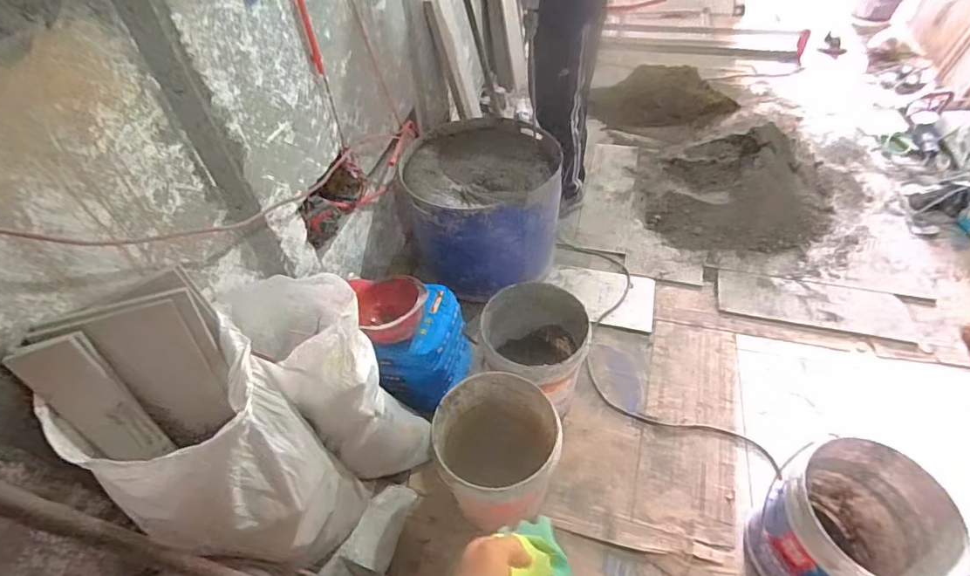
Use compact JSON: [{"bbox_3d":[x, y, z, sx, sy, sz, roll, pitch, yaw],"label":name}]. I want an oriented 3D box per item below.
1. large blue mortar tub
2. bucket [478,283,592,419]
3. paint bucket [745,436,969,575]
[{"bbox_3d":[-0.002,-0.312,1.890,0.536,0.460,0.575,-2,48,3],"label":"large blue mortar tub"},{"bbox_3d":[0.152,0.209,1.526,0.316,0.319,0.349,8,49,11],"label":"bucket"},{"bbox_3d":[0.816,0.562,1.146,0.339,0.435,0.305,-13,49,-7],"label":"paint bucket"}]

